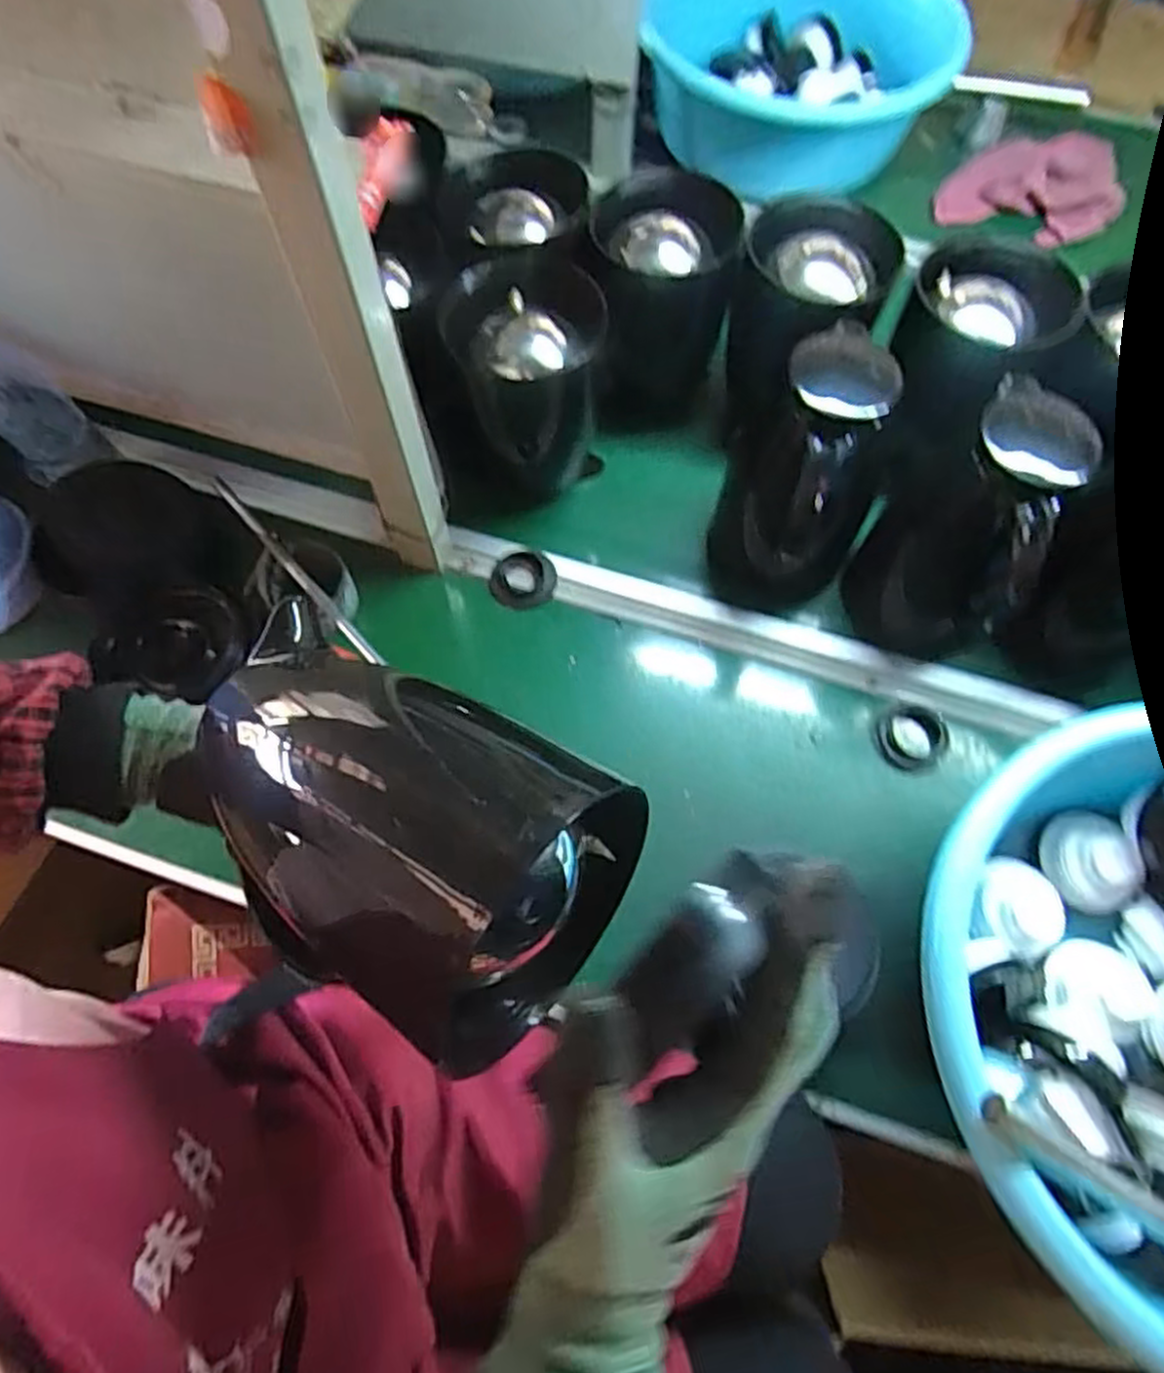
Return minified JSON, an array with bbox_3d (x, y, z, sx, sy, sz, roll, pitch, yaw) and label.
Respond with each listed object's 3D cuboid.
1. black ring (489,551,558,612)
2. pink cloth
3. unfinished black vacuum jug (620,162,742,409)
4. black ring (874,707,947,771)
[{"bbox_3d":[-0.054,-0.098,0.707,0.061,0.015,0.058,0,67,-1],"label":"black ring"},{"bbox_3d":[0.544,-0.602,0.910,0.192,0.032,0.141,27,93,14],"label":"pink cloth"},{"bbox_3d":[0.069,-0.358,0.721,0.123,0.173,0.140,6,67,2],"label":"unfinished black vacuum jug"},{"bbox_3d":[0.282,0.044,0.648,0.058,0.013,0.054,0,67,-1],"label":"black ring"}]

